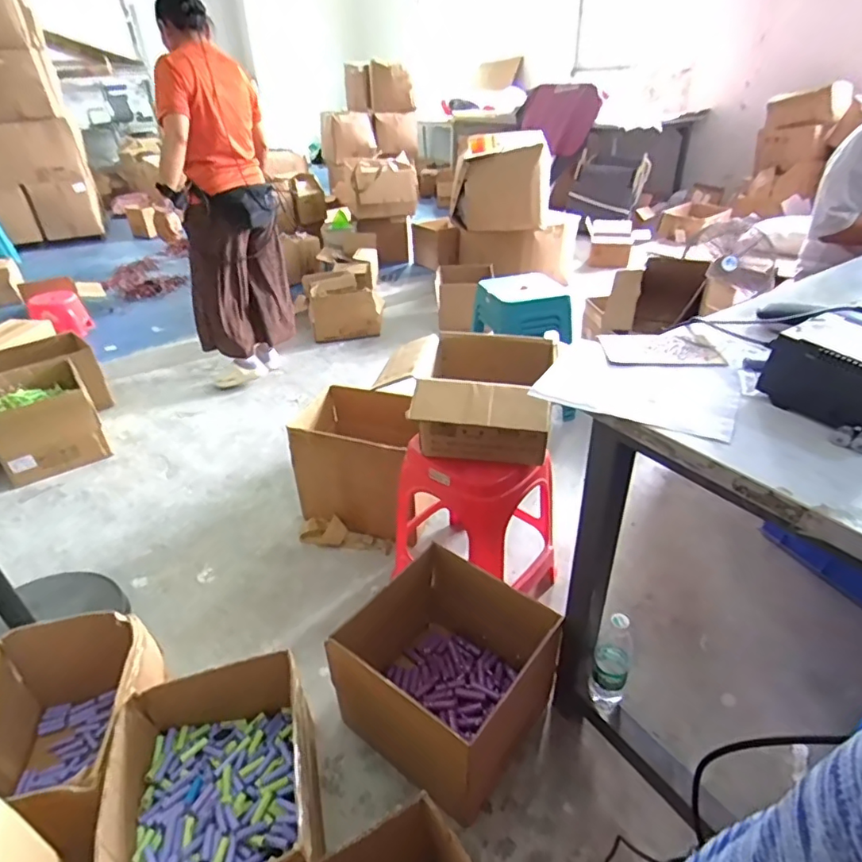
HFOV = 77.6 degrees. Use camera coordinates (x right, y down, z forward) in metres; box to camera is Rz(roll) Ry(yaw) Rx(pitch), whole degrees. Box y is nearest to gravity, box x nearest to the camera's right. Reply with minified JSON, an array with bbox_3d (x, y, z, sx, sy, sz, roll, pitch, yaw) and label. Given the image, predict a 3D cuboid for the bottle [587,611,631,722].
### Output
[{"bbox_3d":[0.342,0.433,1.006,0.068,0.242,0.077,8,34,14],"label":"bottle"}]

